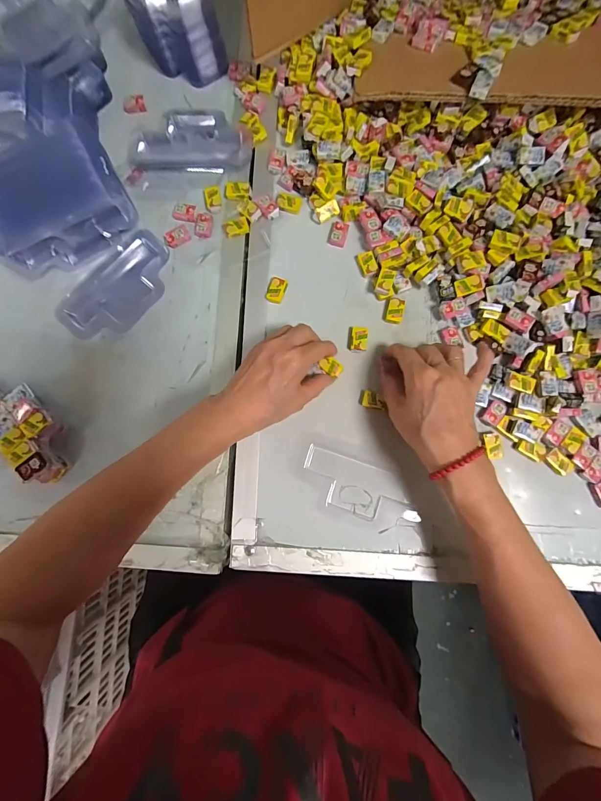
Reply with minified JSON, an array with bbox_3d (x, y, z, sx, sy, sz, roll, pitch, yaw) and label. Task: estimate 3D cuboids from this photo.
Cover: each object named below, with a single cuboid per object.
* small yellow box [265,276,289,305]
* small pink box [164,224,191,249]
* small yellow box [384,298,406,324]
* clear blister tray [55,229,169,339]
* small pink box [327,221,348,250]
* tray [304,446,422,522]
[{"bbox_3d":[-0.027,-0.122,0.383,0.019,0.008,0.027,17,85,5],"label":"small yellow box"},{"bbox_3d":[-0.141,-0.187,0.398,0.028,0.004,0.020,-37,83,-1],"label":"small pink box"},{"bbox_3d":[0.102,-0.097,0.375,0.019,0.007,0.027,12,84,4],"label":"small yellow box"},{"bbox_3d":[-0.203,-0.125,0.391,0.139,0.011,0.082,-43,83,-2],"label":"clear blister tray"},{"bbox_3d":[0.042,-0.187,0.389,0.020,0.010,0.027,16,85,5],"label":"small pink box"},{"bbox_3d":[0.062,0.092,0.359,0.123,0.007,0.053,19,85,5],"label":"tray"}]

